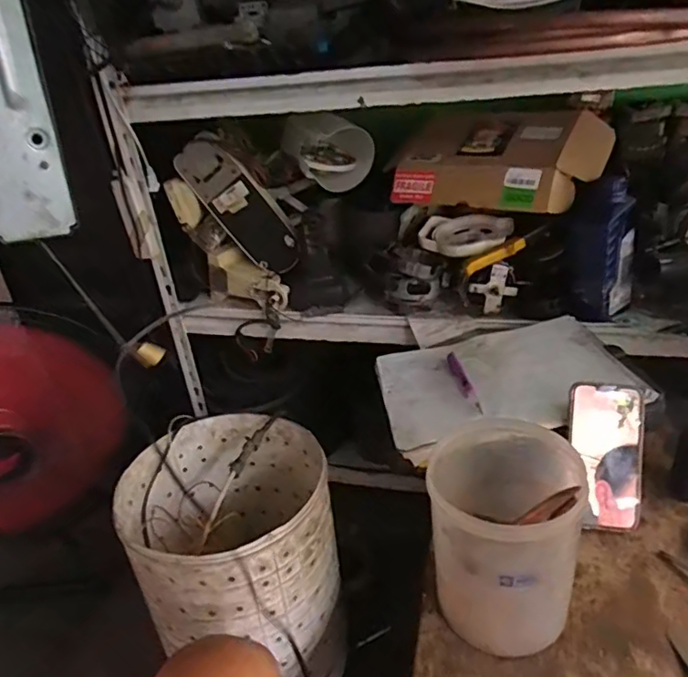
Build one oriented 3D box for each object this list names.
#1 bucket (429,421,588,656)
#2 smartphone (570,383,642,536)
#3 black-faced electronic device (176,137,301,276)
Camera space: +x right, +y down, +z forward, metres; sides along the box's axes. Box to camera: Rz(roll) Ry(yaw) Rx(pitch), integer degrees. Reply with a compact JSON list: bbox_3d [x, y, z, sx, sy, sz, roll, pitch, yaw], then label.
[{"bbox_3d":[0.147,0.189,0.537,0.123,0.167,0.138,-3,29,6],"label":"bucket"},{"bbox_3d":[0.304,0.133,0.641,0.079,0.162,0.014,-3,-6,6],"label":"smartphone"},{"bbox_3d":[-0.182,-0.228,0.985,0.105,0.263,0.043,-32,20,25],"label":"black-faced electronic device"}]

